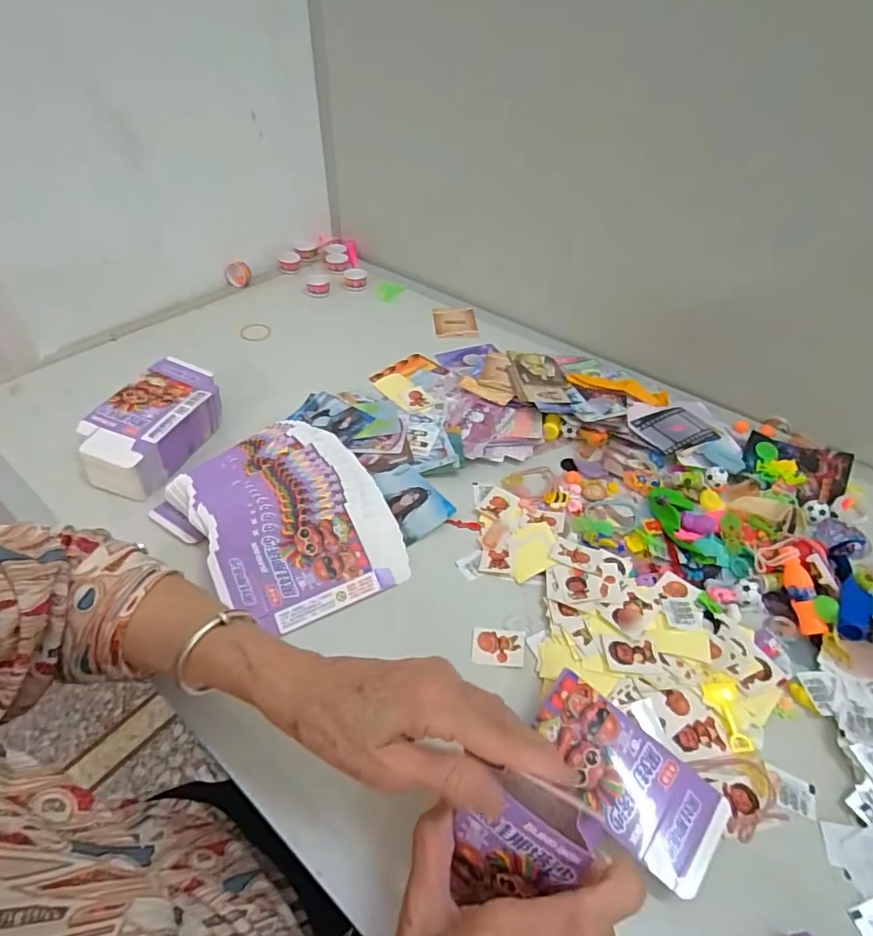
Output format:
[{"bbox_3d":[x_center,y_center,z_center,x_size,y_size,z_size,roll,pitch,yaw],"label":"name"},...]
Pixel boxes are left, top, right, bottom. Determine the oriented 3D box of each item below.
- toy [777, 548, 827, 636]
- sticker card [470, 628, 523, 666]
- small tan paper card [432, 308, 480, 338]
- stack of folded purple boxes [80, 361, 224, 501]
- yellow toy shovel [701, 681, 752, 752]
[{"bbox_3d":[0.298,0.100,0.434,0.015,0.017,0.070,-4,72,-6],"label":"toy"},{"bbox_3d":[0.048,0.140,0.418,0.040,0.004,0.031,4,45,3],"label":"sticker card"},{"bbox_3d":[0.028,-0.213,0.781,0.062,0.008,0.076,-3,45,-5],"label":"small tan paper card"},{"bbox_3d":[-0.289,-0.043,0.551,0.083,0.059,0.151,15,46,13],"label":"stack of folded purple boxes"},{"bbox_3d":[0.206,0.176,0.377,0.024,0.005,0.045,1,45,0],"label":"yellow toy shovel"}]

